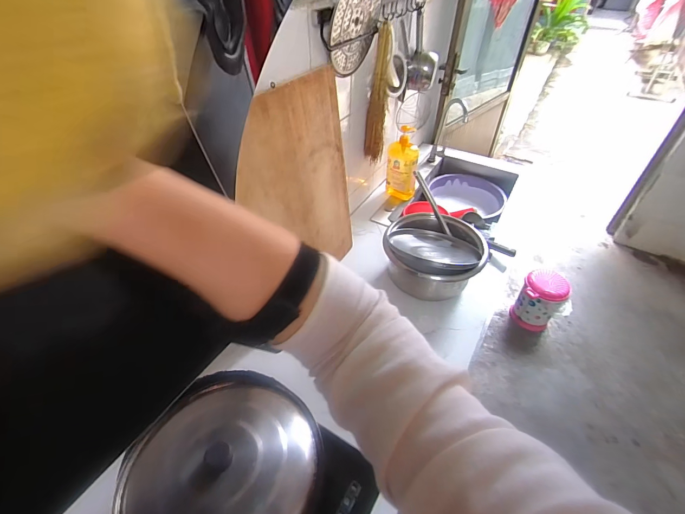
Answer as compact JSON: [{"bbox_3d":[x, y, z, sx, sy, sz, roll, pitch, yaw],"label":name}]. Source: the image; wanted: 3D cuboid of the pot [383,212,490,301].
[{"bbox_3d":[0.275,-0.009,1.095,0.290,0.134,0.266,-1,43,1],"label":"pot"}]

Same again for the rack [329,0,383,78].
[{"bbox_3d":[0.038,-0.617,0.922,0.010,0.257,0.252,28,24,13],"label":"rack"}]

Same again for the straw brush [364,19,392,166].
[{"bbox_3d":[0.115,-0.517,1.156,0.074,0.411,0.064,4,43,6],"label":"straw brush"}]

